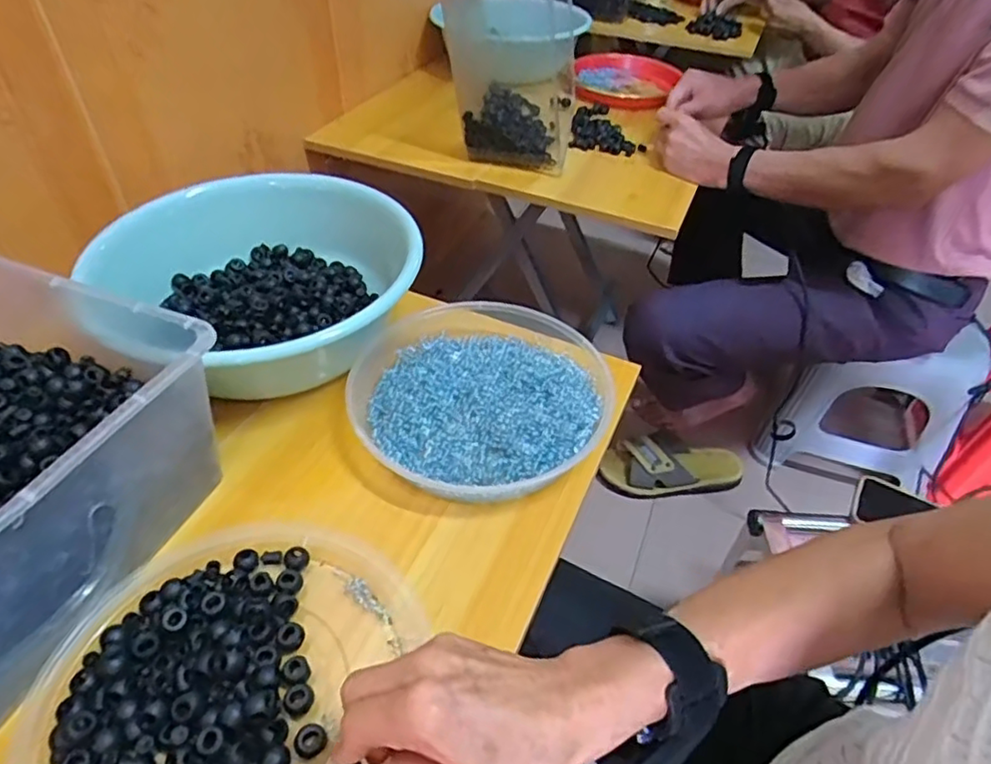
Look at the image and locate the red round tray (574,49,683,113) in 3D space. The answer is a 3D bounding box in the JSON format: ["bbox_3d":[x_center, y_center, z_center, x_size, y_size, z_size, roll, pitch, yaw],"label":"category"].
[{"bbox_3d":[0.237,-0.567,1.140,0.180,0.032,0.209,20,47,16],"label":"red round tray"}]

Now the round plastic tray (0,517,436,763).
[{"bbox_3d":[-0.164,0.188,0.379,0.236,0.034,0.219,1,45,-1],"label":"round plastic tray"}]

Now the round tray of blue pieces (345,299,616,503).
[{"bbox_3d":[-0.019,0.004,0.564,0.231,0.040,0.251,1,45,-1],"label":"round tray of blue pieces"}]

